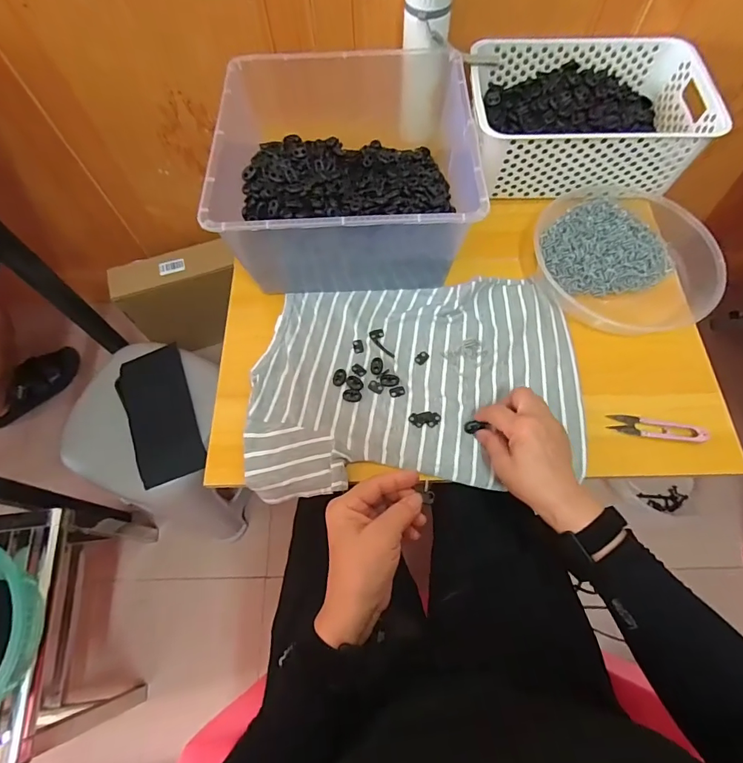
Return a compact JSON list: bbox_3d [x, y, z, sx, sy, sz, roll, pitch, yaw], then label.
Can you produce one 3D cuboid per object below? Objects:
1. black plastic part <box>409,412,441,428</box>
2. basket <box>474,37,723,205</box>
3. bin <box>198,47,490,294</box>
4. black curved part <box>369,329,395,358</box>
[{"bbox_3d":[0.061,0.044,0.503,0.035,0.004,0.018,-1,66,1],"label":"black plastic part"},{"bbox_3d":[0.291,-0.376,0.619,0.304,0.093,0.208,-3,66,0],"label":"basket"},{"bbox_3d":[-0.031,-0.278,0.571,0.291,0.140,0.318,-2,66,1],"label":"bin"},{"bbox_3d":[0.013,-0.046,0.545,0.018,0.004,0.045,-19,67,-7],"label":"black curved part"}]

